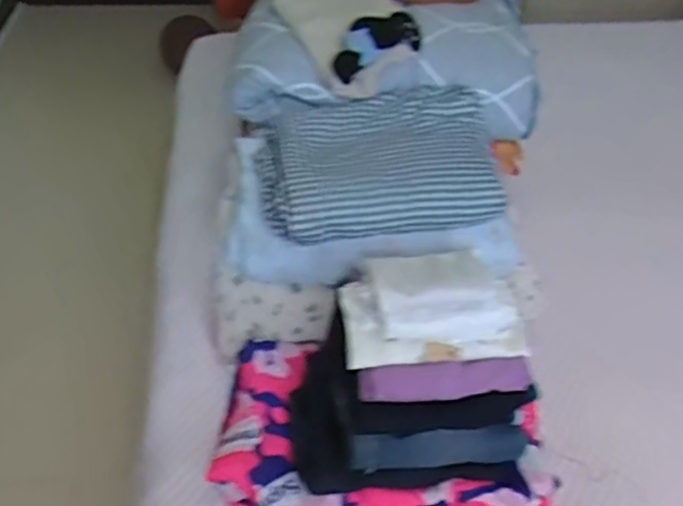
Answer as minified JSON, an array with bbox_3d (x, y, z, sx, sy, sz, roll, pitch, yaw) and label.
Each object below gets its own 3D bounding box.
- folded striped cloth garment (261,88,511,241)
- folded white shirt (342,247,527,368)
[{"bbox_3d":[0.060,-0.159,1.152,0.384,0.108,0.286,-2,44,-5],"label":"folded striped cloth garment"},{"bbox_3d":[0.134,0.073,0.982,0.258,0.119,0.134,-2,44,-5],"label":"folded white shirt"}]

